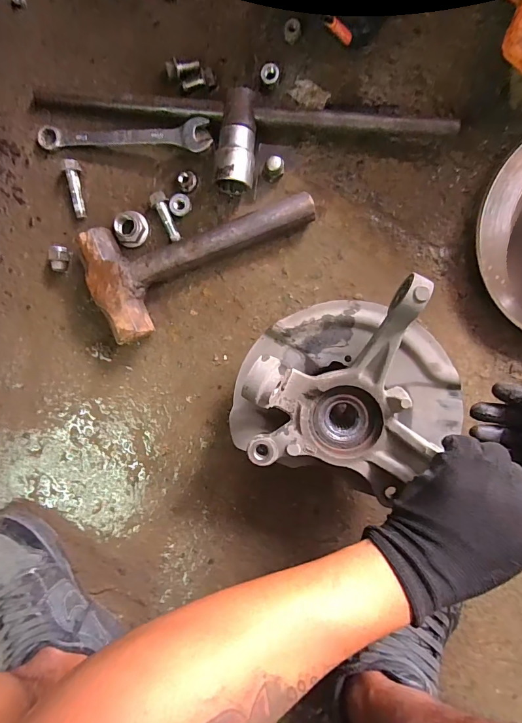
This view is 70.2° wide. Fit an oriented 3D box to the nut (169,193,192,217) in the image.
[{"bbox_3d":[-0.092,-0.180,0.428,0.024,0.011,0.022,1,98,5],"label":"nut"}]

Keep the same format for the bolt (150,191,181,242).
[{"bbox_3d":[-0.109,-0.167,0.430,0.017,0.016,0.056,-22,95,8],"label":"bolt"}]

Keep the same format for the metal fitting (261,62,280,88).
[{"bbox_3d":[0.010,-0.309,0.402,0.021,0.013,0.019,-7,97,6],"label":"metal fitting"}]

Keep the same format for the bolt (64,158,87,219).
[{"bbox_3d":[-0.215,-0.200,0.432,0.013,0.017,0.064,-2,97,6],"label":"bolt"}]

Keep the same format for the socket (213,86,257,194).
[{"bbox_3d":[-0.026,-0.237,0.399,0.041,0.037,0.098,5,98,4],"label":"socket"}]

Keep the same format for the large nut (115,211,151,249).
[{"bbox_3d":[-0.149,-0.152,0.431,0.035,0.023,0.035,1,98,5],"label":"large nut"}]

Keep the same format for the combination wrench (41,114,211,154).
[{"bbox_3d":[-0.155,-0.255,0.416,0.200,0.009,0.034,7,99,10],"label":"combination wrench"}]

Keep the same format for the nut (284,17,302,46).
[{"bbox_3d":[0.034,-0.354,0.397,0.017,0.015,0.019,-2,97,5],"label":"nut"}]

